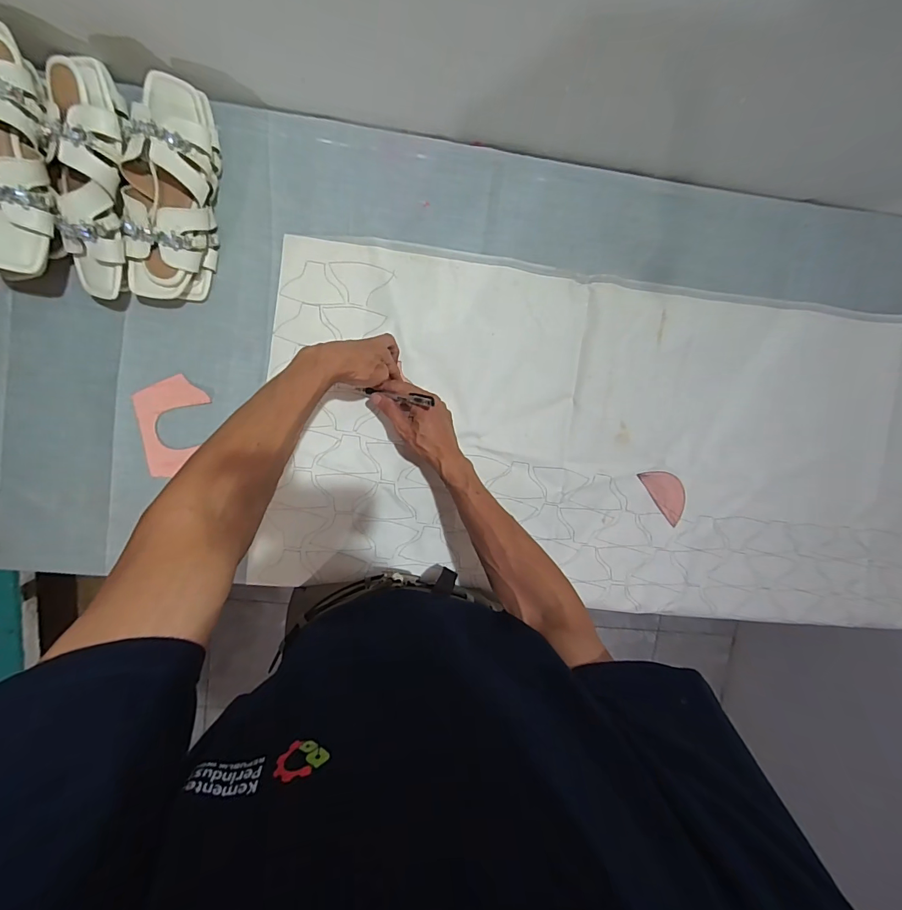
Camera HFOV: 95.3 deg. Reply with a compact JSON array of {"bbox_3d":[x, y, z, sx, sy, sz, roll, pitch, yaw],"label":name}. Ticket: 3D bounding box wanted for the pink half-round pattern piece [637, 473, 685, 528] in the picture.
[{"bbox_3d":[0.356,0.062,0.674,0.050,0.006,0.107,-37,102,4],"label":"pink half-round pattern piece"}]

